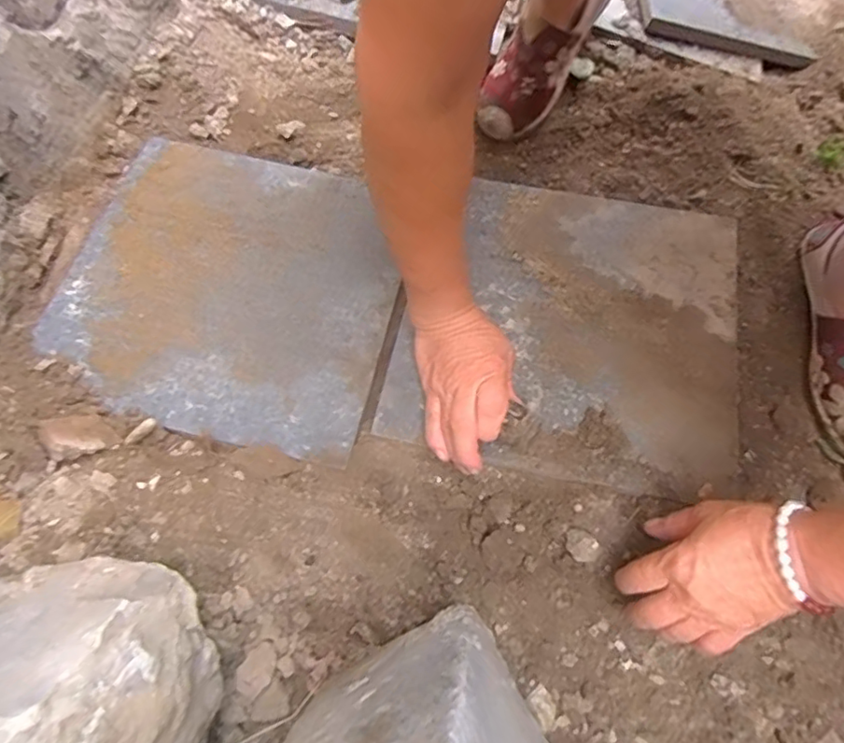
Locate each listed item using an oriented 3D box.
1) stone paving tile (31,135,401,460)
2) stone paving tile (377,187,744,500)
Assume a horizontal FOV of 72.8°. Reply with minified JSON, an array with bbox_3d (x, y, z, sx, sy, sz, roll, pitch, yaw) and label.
[{"bbox_3d":[-0.178,-0.089,0.541,0.302,0.016,0.297,13,64,4],"label":"stone paving tile"},{"bbox_3d":[0.136,-0.054,0.532,0.303,0.034,0.305,12,64,4],"label":"stone paving tile"}]

